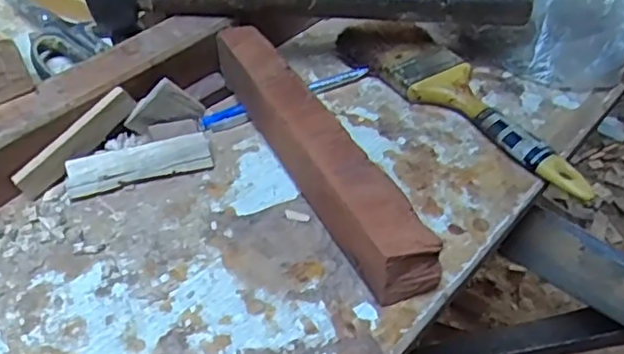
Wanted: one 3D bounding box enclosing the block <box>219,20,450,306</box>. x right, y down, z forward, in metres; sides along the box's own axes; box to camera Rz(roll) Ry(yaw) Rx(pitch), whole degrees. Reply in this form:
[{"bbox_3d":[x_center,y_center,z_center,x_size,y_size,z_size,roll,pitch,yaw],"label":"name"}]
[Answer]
[{"bbox_3d":[0.000,-0.017,0.389,0.034,0.046,0.221,-21,49,-21],"label":"block"}]

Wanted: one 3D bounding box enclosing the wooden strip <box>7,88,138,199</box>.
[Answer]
[{"bbox_3d":[-0.144,-0.022,0.385,0.008,0.023,0.086,32,68,27],"label":"wooden strip"}]

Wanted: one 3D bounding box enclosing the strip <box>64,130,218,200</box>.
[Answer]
[{"bbox_3d":[-0.107,-0.009,0.393,0.088,0.005,0.024,-13,76,-18],"label":"strip"}]

